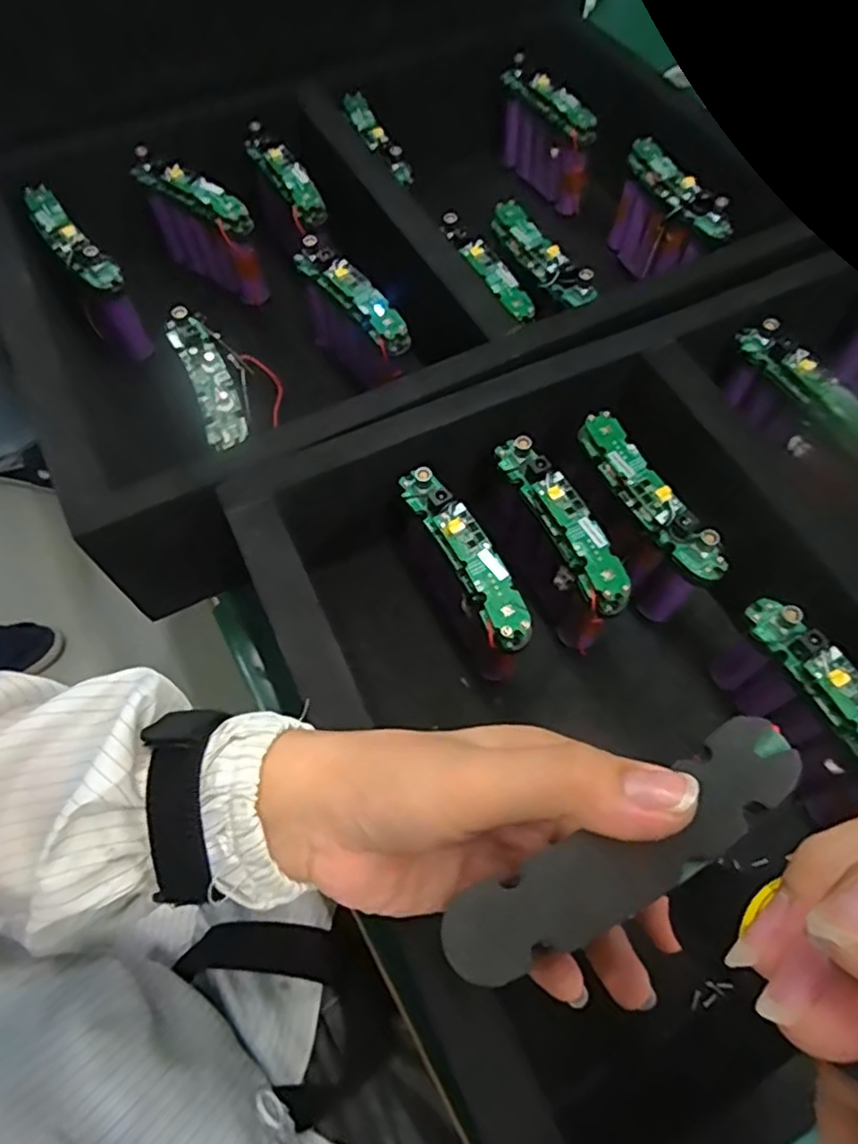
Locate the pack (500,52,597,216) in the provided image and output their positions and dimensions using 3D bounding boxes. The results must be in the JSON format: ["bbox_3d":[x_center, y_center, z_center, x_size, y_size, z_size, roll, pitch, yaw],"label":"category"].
[{"bbox_3d":[0.105,-0.391,0.587,0.020,0.082,0.107,-31,67,-15],"label":"pack"}]

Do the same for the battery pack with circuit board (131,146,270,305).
[{"bbox_3d":[-0.180,-0.273,0.525,0.105,0.085,0.024,32,68,15],"label":"battery pack with circuit board"}]

